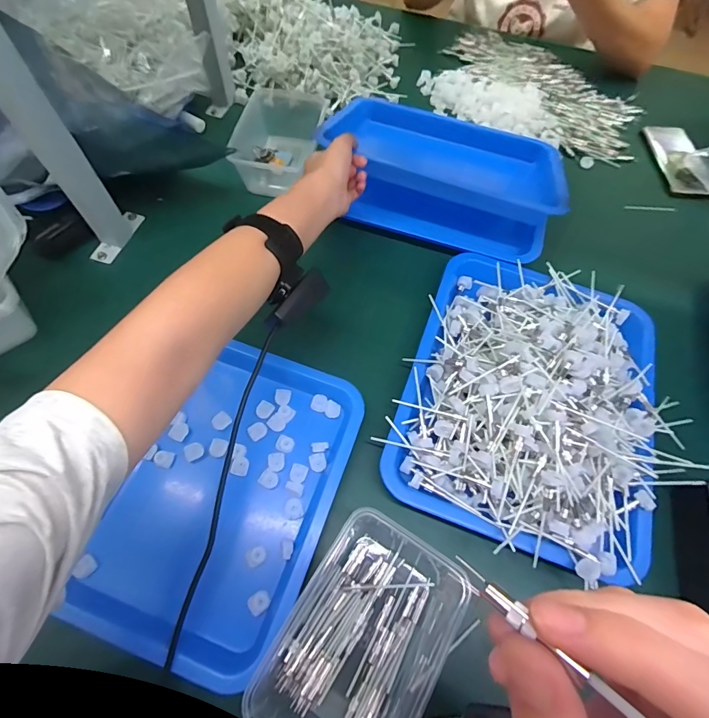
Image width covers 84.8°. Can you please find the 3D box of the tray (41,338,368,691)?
[{"bbox_3d":[-0.119,0.130,0.386,0.191,0.034,0.291,19,65,7],"label":"tray"}]

